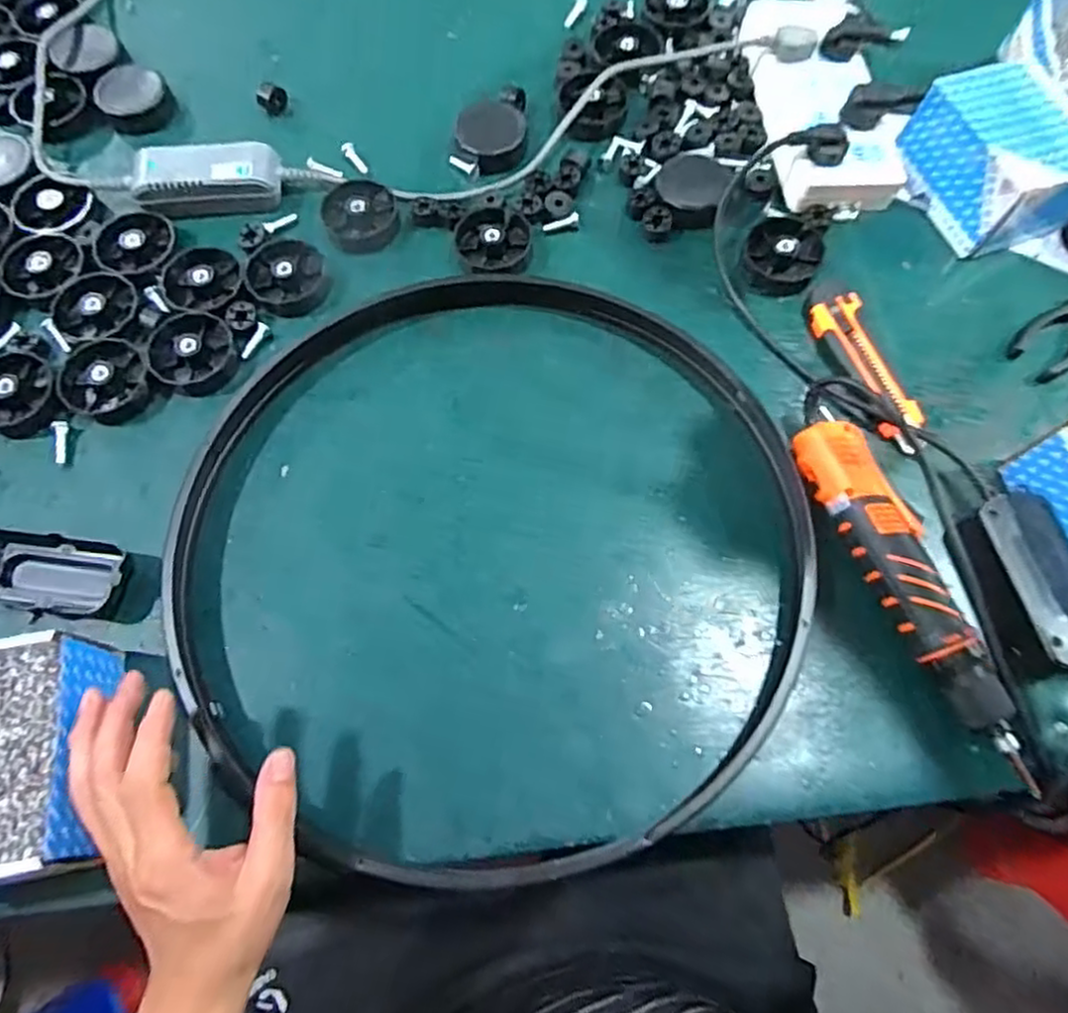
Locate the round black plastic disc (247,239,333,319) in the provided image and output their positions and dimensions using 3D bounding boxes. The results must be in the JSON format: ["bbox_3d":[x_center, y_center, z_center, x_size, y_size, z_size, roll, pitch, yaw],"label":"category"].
[{"bbox_3d":[-0.211,-0.200,0.594,0.064,0.017,0.073,-18,73,-5],"label":"round black plastic disc"}]

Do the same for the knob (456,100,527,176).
[{"bbox_3d":[-0.040,-0.346,0.644,0.060,0.022,0.060,0,73,0],"label":"knob"}]

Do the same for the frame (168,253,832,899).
[{"bbox_3d":[-0.038,0.017,0.497,0.454,0.029,0.450,14,69,7],"label":"frame"}]

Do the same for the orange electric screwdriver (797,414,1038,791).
[{"bbox_3d":[0.256,0.058,0.481,0.050,0.052,0.260,-19,71,-7],"label":"orange electric screwdriver"}]

